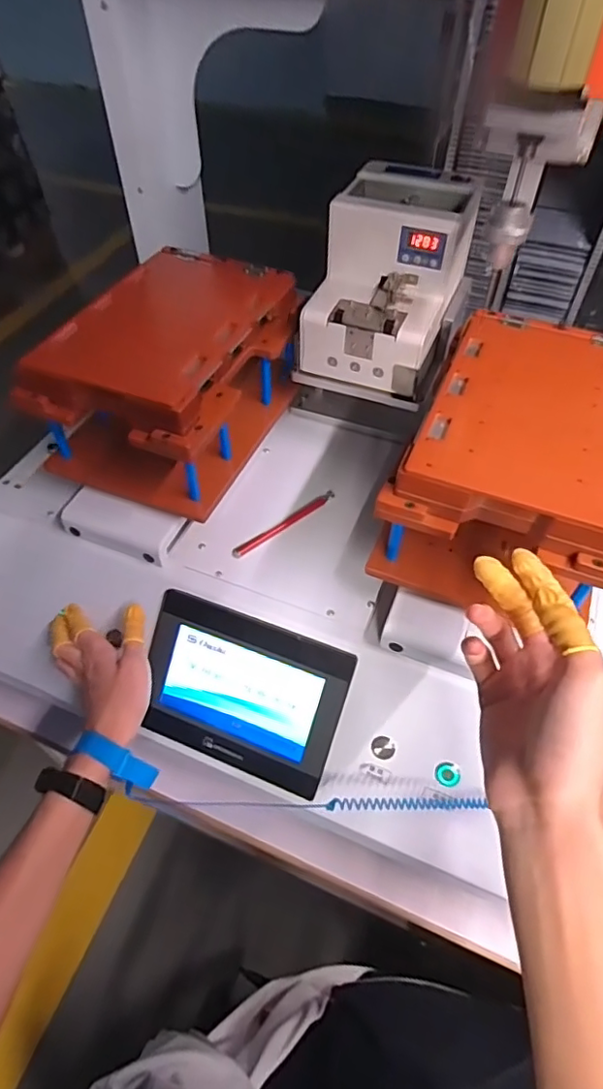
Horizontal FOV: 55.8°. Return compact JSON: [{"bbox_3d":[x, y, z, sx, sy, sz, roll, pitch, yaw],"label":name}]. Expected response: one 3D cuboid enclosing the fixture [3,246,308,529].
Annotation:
[{"bbox_3d":[-0.130,-0.172,0.606,0.181,0.151,0.258,21,55,15],"label":"fixture"}]

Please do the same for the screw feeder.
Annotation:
[{"bbox_3d":[0.096,-0.276,0.599,0.142,0.174,0.178,20,55,15],"label":"screw feeder"}]

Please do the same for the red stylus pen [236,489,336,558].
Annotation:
[{"bbox_3d":[-0.018,-0.024,0.626,0.138,0.005,0.012,-34,59,-24],"label":"red stylus pen"}]

